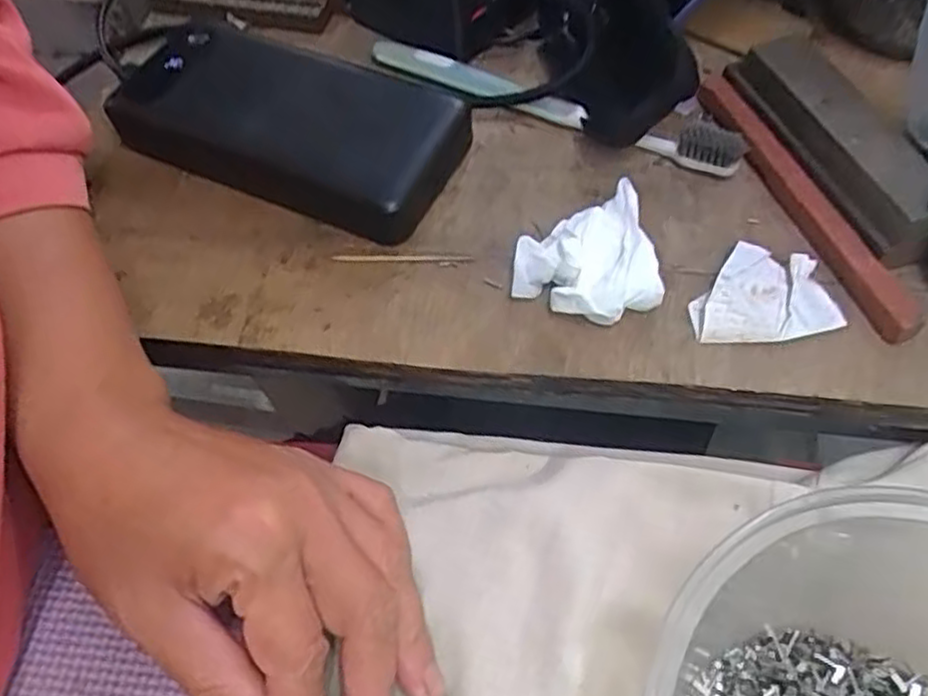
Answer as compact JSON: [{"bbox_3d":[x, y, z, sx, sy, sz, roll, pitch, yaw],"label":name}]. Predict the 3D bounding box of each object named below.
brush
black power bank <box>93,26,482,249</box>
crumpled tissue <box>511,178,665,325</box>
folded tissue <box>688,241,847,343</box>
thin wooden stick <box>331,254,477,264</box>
[{"bbox_3d":[0.036,-0.112,0.335,0.178,0.015,0.016,22,61,16],"label":"brush"},{"bbox_3d":[-0.079,-0.102,0.330,0.153,0.031,0.073,20,61,15],"label":"black power bank"},{"bbox_3d":[0.047,-0.031,0.278,0.050,0.030,0.045,-25,60,-12],"label":"crumpled tissue"},{"bbox_3d":[0.113,-0.021,0.279,0.051,0.009,0.038,1,58,3],"label":"folded tissue"},{"bbox_3d":[-0.025,-0.037,0.303,0.058,0.004,0.004,2,58,4],"label":"thin wooden stick"}]

